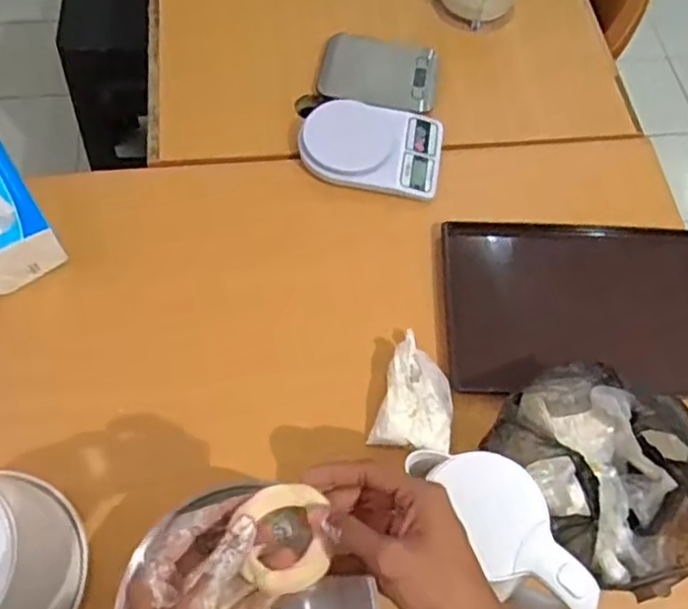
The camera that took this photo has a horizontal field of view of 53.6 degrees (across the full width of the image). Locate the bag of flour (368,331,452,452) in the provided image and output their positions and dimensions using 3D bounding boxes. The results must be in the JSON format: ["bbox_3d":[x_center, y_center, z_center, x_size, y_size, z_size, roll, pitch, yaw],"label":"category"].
[{"bbox_3d":[0.087,0.105,0.807,0.086,0.037,0.127,10,64,1],"label":"bag of flour"}]

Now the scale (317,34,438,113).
[{"bbox_3d":[0.052,-0.349,1.035,0.173,0.015,0.144,4,64,-2],"label":"scale"}]

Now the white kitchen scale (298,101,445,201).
[{"bbox_3d":[0.039,-0.225,0.968,0.197,0.025,0.137,9,64,1],"label":"white kitchen scale"}]

